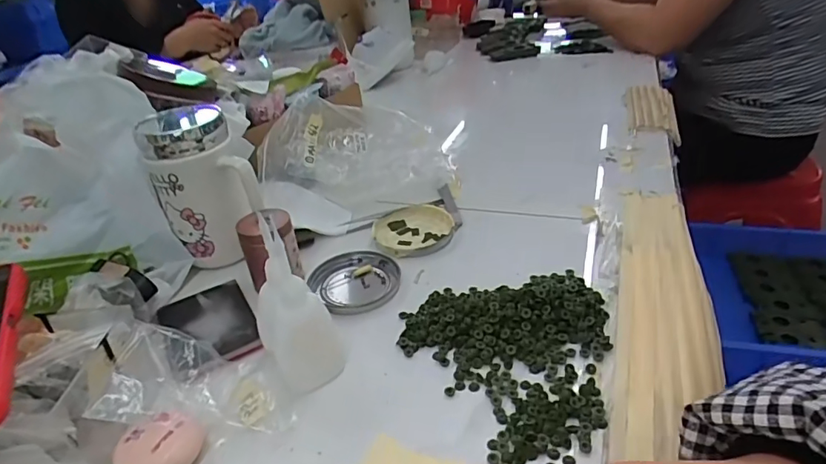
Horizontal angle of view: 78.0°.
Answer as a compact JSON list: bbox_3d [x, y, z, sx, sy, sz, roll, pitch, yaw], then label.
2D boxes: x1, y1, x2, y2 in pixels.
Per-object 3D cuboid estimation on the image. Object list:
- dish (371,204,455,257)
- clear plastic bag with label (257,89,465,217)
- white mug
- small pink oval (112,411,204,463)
[{"bbox_3d":[0.000,-0.003,0.506,0.078,0.008,0.076,-5,31,3],"label":"dish"},{"bbox_3d":[-0.056,-0.092,0.582,0.218,0.094,0.114,-5,31,2],"label":"clear plastic bag with label"},{"bbox_3d":[-0.192,-0.040,0.470,0.080,0.137,0.084,-20,34,-21],"label":"white mug"},{"bbox_3d":[-0.149,0.127,0.296,0.048,0.032,0.031,-18,33,-18],"label":"small pink oval"}]

